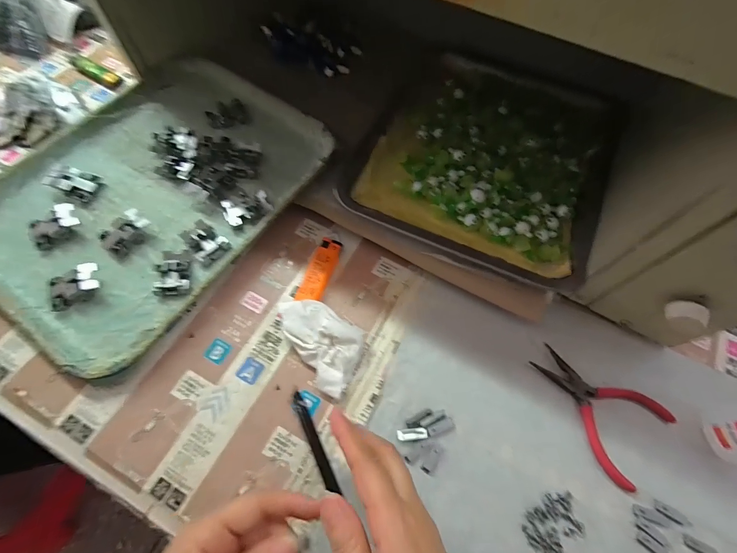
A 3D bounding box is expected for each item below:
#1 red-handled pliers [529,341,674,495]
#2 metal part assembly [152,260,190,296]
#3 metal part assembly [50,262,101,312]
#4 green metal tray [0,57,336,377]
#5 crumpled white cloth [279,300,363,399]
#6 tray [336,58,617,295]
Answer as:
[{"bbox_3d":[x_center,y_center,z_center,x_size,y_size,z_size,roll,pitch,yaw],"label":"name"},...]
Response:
[{"bbox_3d":[0.201,0.115,0.309,0.116,0.008,0.082,41,70,14],"label":"red-handled pliers"},{"bbox_3d":[-0.184,0.003,0.327,0.031,0.021,0.032,-3,66,-4],"label":"metal part assembly"},{"bbox_3d":[-0.273,0.008,0.322,0.045,0.019,0.031,-24,70,-13],"label":"metal part assembly"},{"bbox_3d":[-0.230,-0.099,0.373,0.267,0.030,0.340,34,69,11],"label":"green metal tray"},{"bbox_3d":[-0.039,0.057,0.315,0.054,0.028,0.090,-32,72,-16],"label":"crumpled white cloth"},{"bbox_3d":[0.146,-0.153,0.414,0.258,0.039,0.324,27,67,9],"label":"tray"}]

